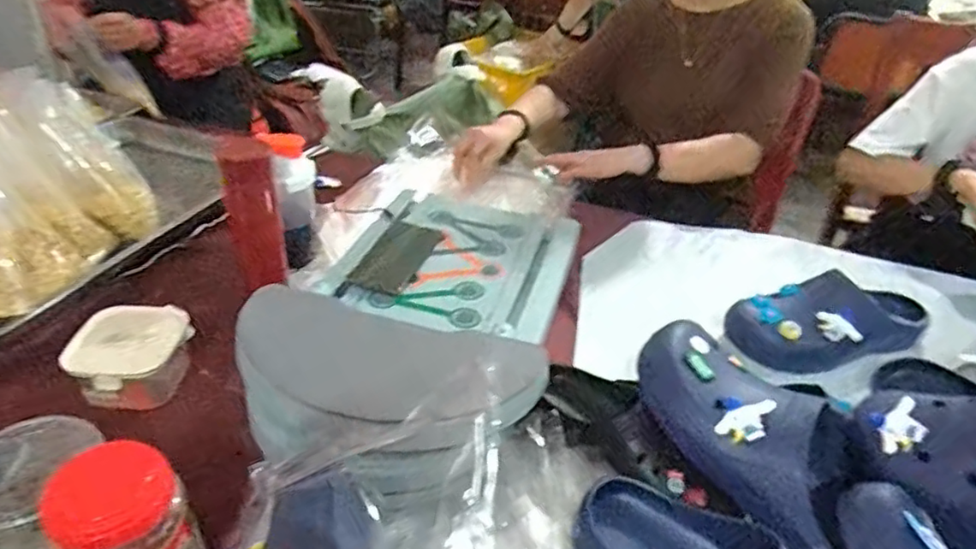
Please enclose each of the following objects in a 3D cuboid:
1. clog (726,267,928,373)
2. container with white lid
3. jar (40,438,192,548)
[{"bbox_3d":[0.462,0.058,0.844,0.265,0.080,0.108,-4,36,-11],"label":"clog"},{"bbox_3d":[-0.395,0.095,0.722,0.101,0.087,0.114,1,35,-5],"label":"container with white lid"},{"bbox_3d":[-0.286,0.197,0.503,0.085,0.105,0.079,3,35,-2],"label":"jar"}]

